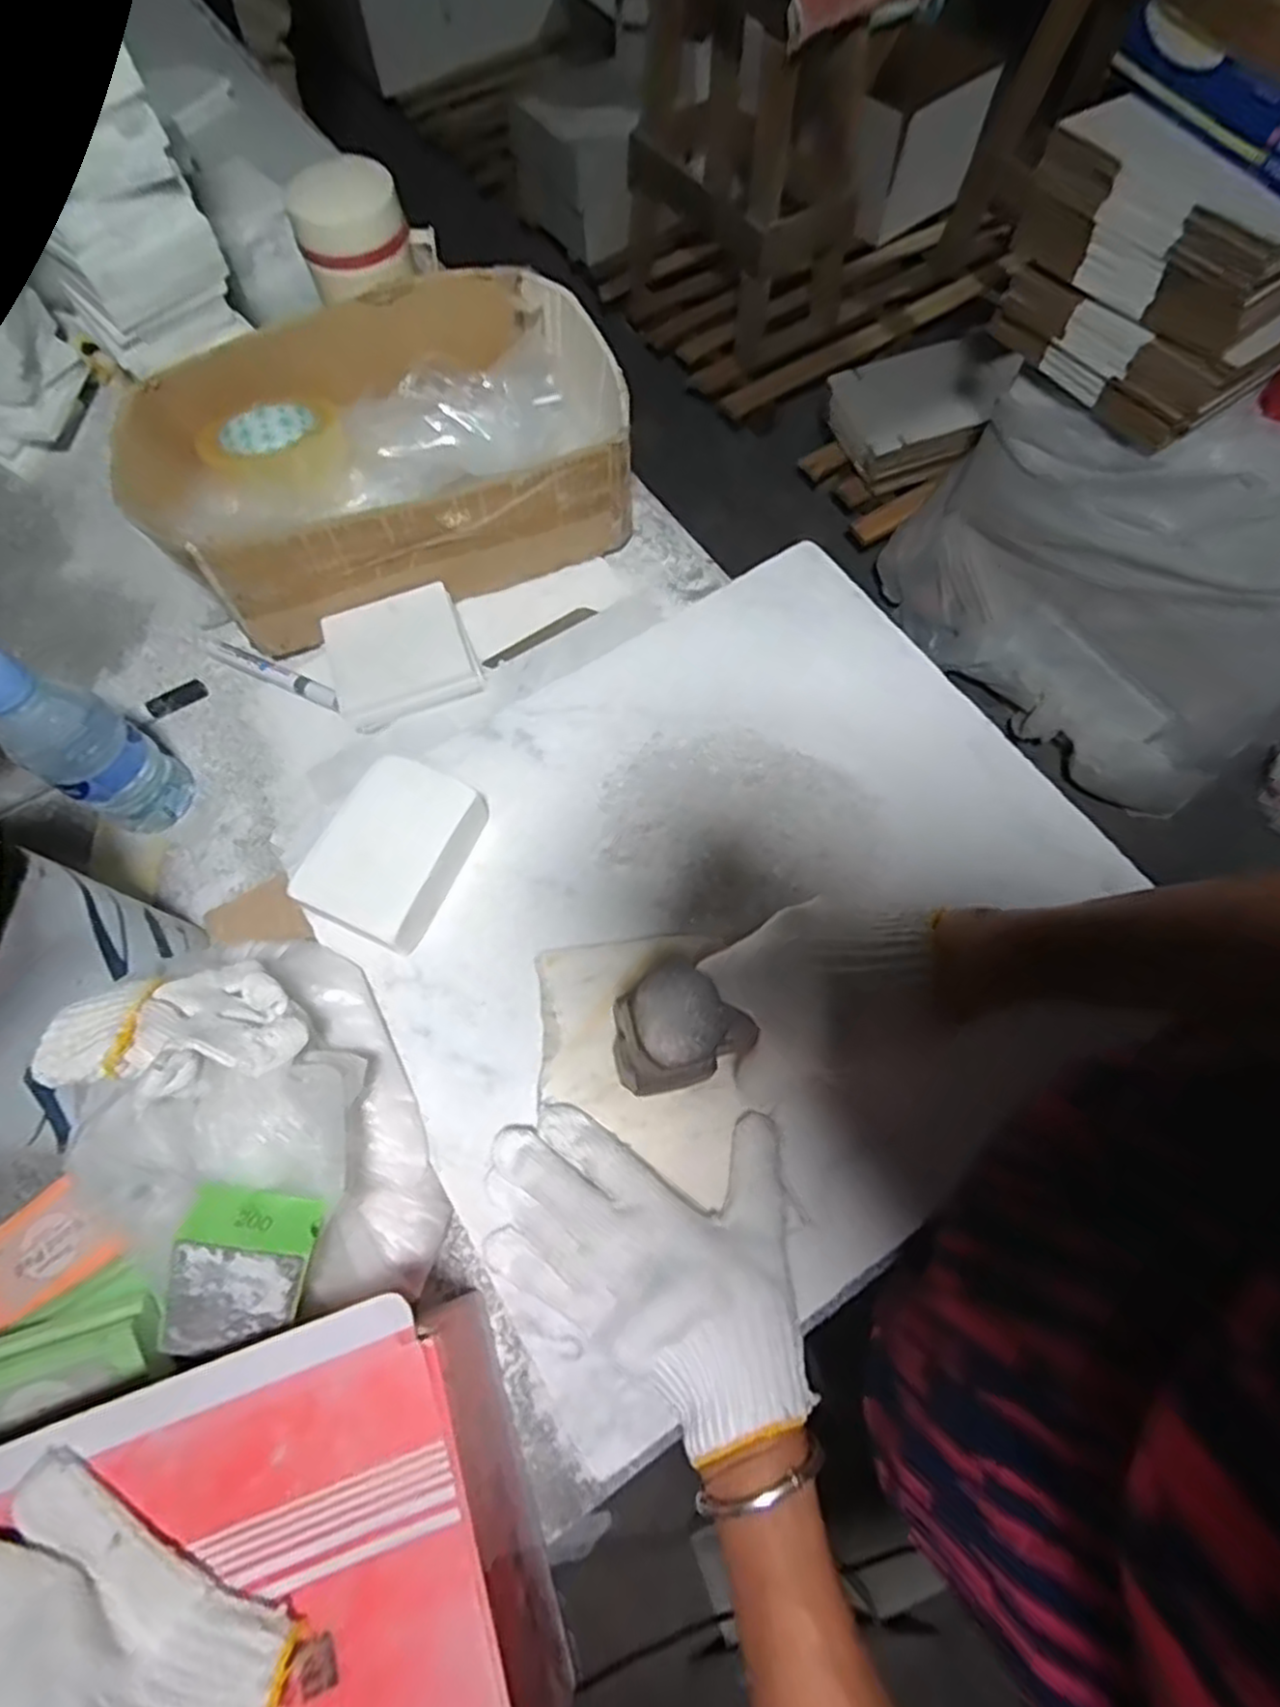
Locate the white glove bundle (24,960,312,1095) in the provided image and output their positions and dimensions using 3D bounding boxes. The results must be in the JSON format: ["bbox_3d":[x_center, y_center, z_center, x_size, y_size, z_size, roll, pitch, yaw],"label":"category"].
[{"bbox_3d":[-0.230,0.086,0.377,0.119,0.052,0.074,1,67,2],"label":"white glove bundle"}]

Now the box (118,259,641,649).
[{"bbox_3d":[-0.205,-0.326,0.594,0.361,0.102,0.248,-23,68,-8],"label":"box"}]

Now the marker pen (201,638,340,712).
[{"bbox_3d":[-0.293,-0.145,0.575,0.150,0.017,0.019,26,70,12],"label":"marker pen"}]

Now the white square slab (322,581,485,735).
[{"bbox_3d":[-0.180,-0.149,0.549,0.104,0.025,0.096,-19,68,-7],"label":"white square slab"}]

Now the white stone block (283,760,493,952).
[{"bbox_3d":[-0.153,-0.004,0.457,0.074,0.034,0.111,21,69,10],"label":"white stone block"}]

